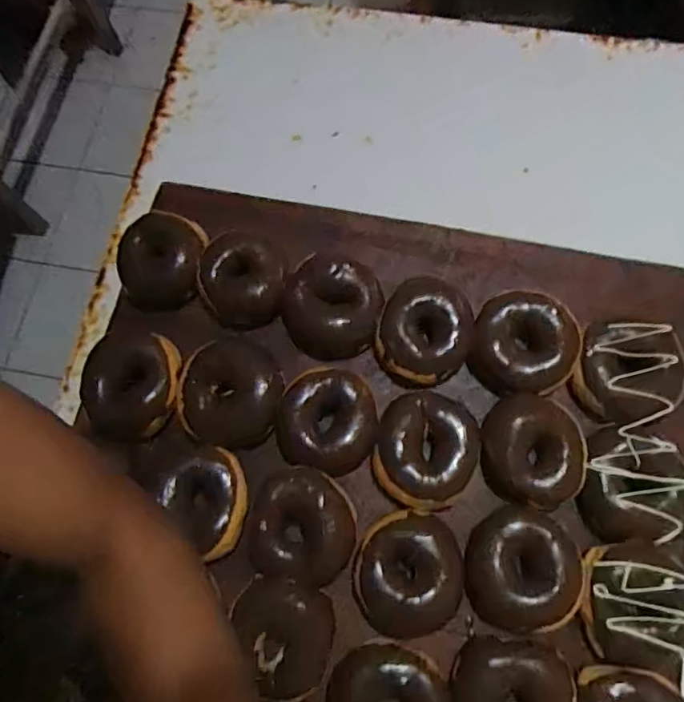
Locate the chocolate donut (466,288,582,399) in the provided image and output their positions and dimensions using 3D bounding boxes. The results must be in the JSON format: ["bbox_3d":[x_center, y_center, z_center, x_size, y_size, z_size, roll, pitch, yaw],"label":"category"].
[{"bbox_3d":[0.168,-0.009,0.509,0.097,0.035,0.102,0,77,-2],"label":"chocolate donut"}]

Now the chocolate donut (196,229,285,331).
[{"bbox_3d":[-0.099,-0.072,0.538,0.087,0.030,0.096,-22,78,-7],"label":"chocolate donut"}]

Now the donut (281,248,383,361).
[{"bbox_3d":[-0.010,-0.042,0.534,0.092,0.046,0.099,0,77,-2],"label":"donut"}]

